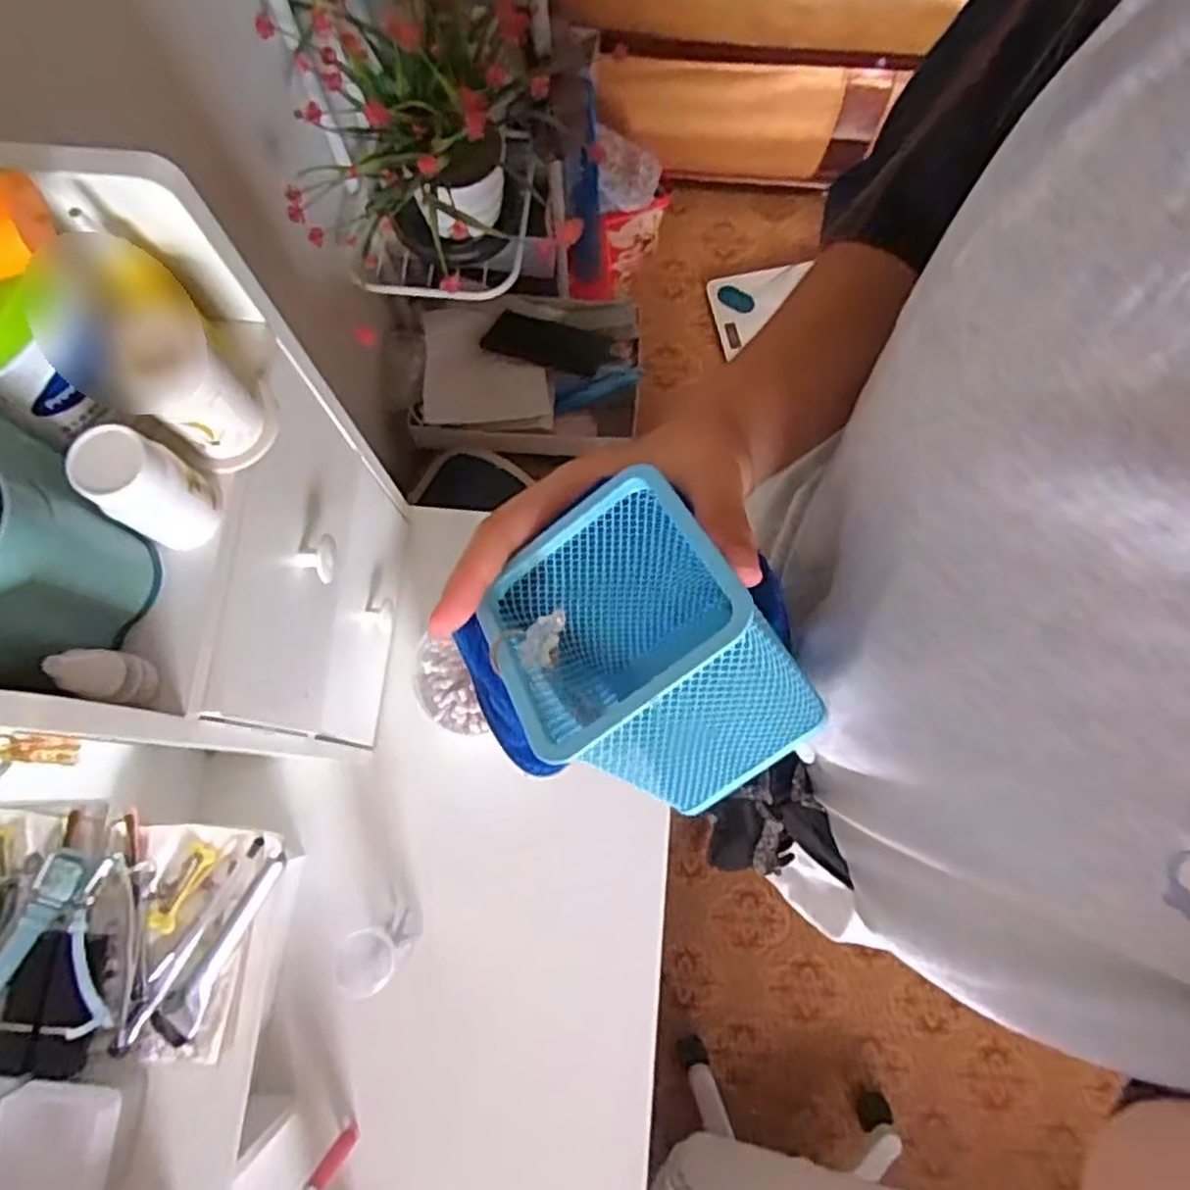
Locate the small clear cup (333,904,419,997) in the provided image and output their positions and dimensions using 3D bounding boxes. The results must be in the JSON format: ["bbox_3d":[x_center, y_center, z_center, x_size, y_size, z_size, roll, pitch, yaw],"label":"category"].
[{"bbox_3d":[-0.152,0.257,0.563,0.038,0.124,0.038,0,76,0],"label":"small clear cup"}]

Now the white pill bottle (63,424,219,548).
[{"bbox_3d":[-0.195,-0.046,0.336,0.029,0.065,0.034,29,78,7],"label":"white pill bottle"}]

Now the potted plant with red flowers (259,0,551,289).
[{"bbox_3d":[-0.162,-0.423,0.714,0.223,0.211,0.226,-8,76,-2],"label":"potted plant with red flowers"}]

